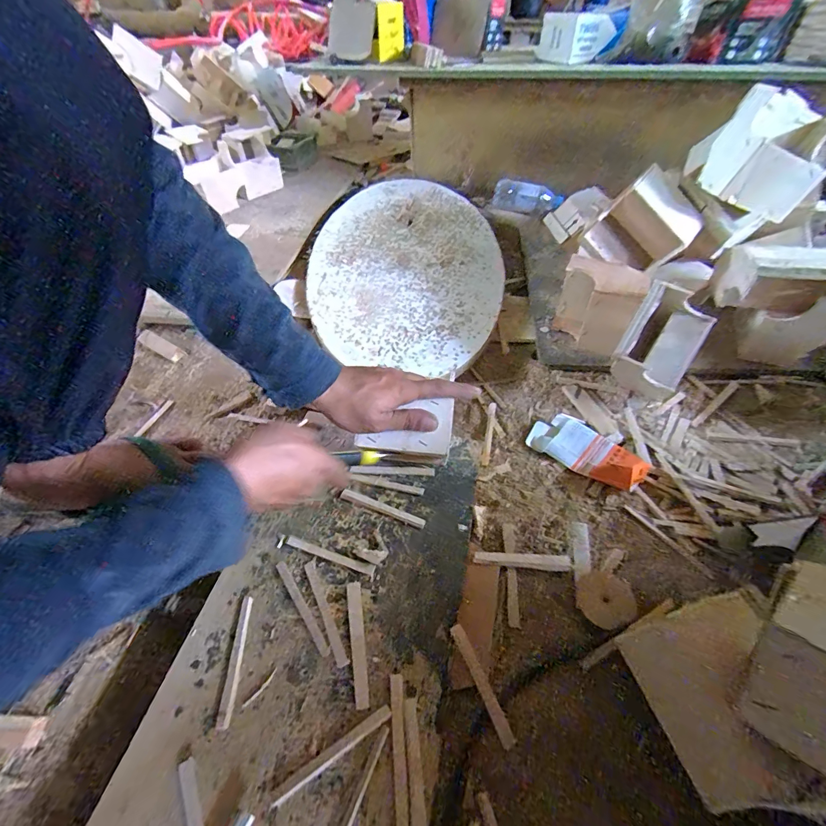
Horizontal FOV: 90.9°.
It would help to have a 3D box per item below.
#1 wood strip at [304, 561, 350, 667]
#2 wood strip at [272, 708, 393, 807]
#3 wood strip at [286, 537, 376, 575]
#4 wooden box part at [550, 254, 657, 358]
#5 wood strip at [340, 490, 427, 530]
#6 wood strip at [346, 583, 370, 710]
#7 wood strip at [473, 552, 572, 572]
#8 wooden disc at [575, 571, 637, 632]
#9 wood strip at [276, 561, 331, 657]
[{"bbox_3d":[-0.076,0.170,0.351,0.009,0.004,0.091,-20,50,-18],"label":"wood strip"},{"bbox_3d":[-0.056,0.241,0.289,0.090,0.004,0.008,-25,52,-22],"label":"wood strip"},{"bbox_3d":[-0.078,0.134,0.381,0.089,0.004,0.009,14,48,12],"label":"wood strip"},{"bbox_3d":[0.242,-0.139,0.542,0.102,0.116,0.050,35,56,28],"label":"wooden box part"},{"bbox_3d":[-0.032,0.098,0.417,0.092,0.004,0.011,16,49,15],"label":"wood strip"},{"bbox_3d":[-0.046,0.188,0.337,0.012,0.006,0.092,-8,47,-7],"label":"wood strip"},{"bbox_3d":[0.103,0.139,0.381,0.089,0.006,0.014,2,47,2],"label":"wood strip"},{"bbox_3d":[0.170,0.164,0.358,0.047,0.008,0.047,0,47,0],"label":"wooden disc"},{"bbox_3d":[-0.096,0.166,0.352,0.009,0.004,0.092,-28,53,-24],"label":"wood strip"}]

